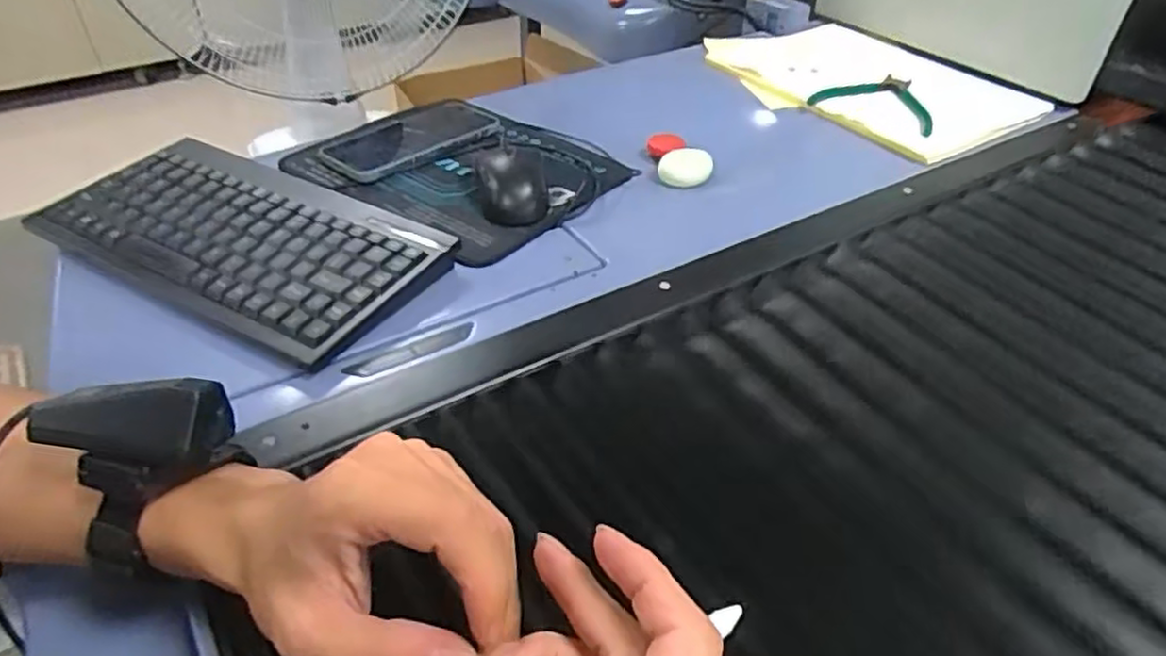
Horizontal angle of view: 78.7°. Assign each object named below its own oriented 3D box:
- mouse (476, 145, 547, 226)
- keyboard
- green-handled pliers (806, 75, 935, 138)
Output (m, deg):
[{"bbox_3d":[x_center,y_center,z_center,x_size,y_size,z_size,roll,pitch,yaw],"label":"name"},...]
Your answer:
[{"bbox_3d":[-0.059,-0.126,0.594,0.060,0.034,0.101,-4,41,-7],"label":"mouse"},{"bbox_3d":[-0.246,-0.063,0.518,0.278,0.031,0.143,21,44,21],"label":"keyboard"},{"bbox_3d":[0.329,-0.249,0.776,0.127,0.014,0.129,26,46,26],"label":"green-handled pliers"}]

